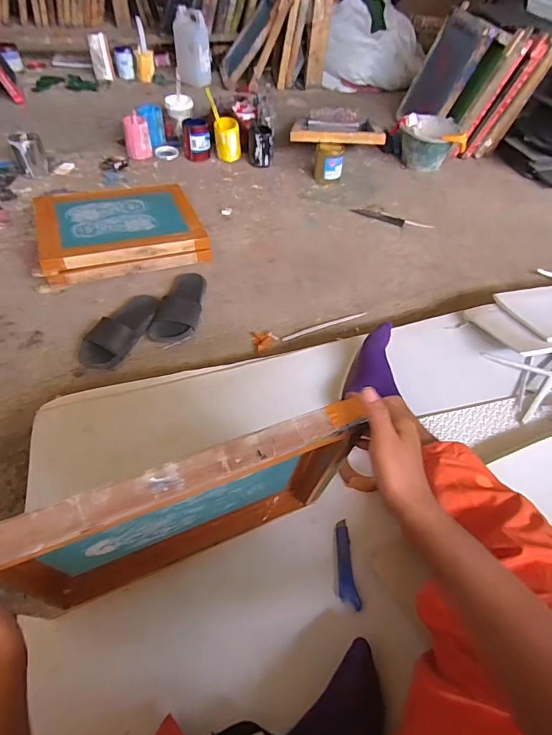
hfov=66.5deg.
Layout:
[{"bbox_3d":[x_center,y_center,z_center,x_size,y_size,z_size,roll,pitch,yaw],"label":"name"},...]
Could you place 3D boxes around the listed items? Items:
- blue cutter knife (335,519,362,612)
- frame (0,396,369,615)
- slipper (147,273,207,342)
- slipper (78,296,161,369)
[{"bbox_3d":[0.117,0.331,0.715,0.030,0.007,0.142,-1,50,-4],"label":"blue cutter knife"},{"bbox_3d":[-0.116,0.199,0.561,0.430,0.352,0.056,-18,64,-16],"label":"frame"},{"bbox_3d":[-0.265,-0.179,1.170,0.114,0.066,0.249,7,50,3],"label":"slipper"},{"bbox_3d":[-0.412,-0.104,1.116,0.111,0.063,0.255,18,51,11],"label":"slipper"}]

